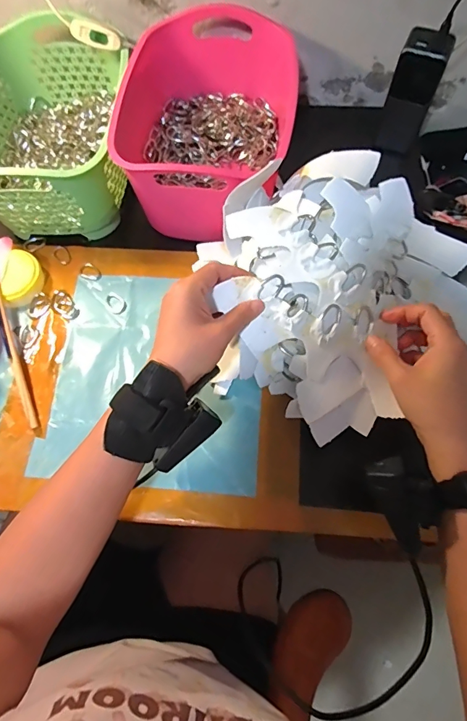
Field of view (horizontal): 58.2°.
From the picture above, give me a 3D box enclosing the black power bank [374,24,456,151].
[{"bbox_3d":[0.225,-0.335,0.538,0.057,0.139,0.031,25,70,12],"label":"black power bank"}]

